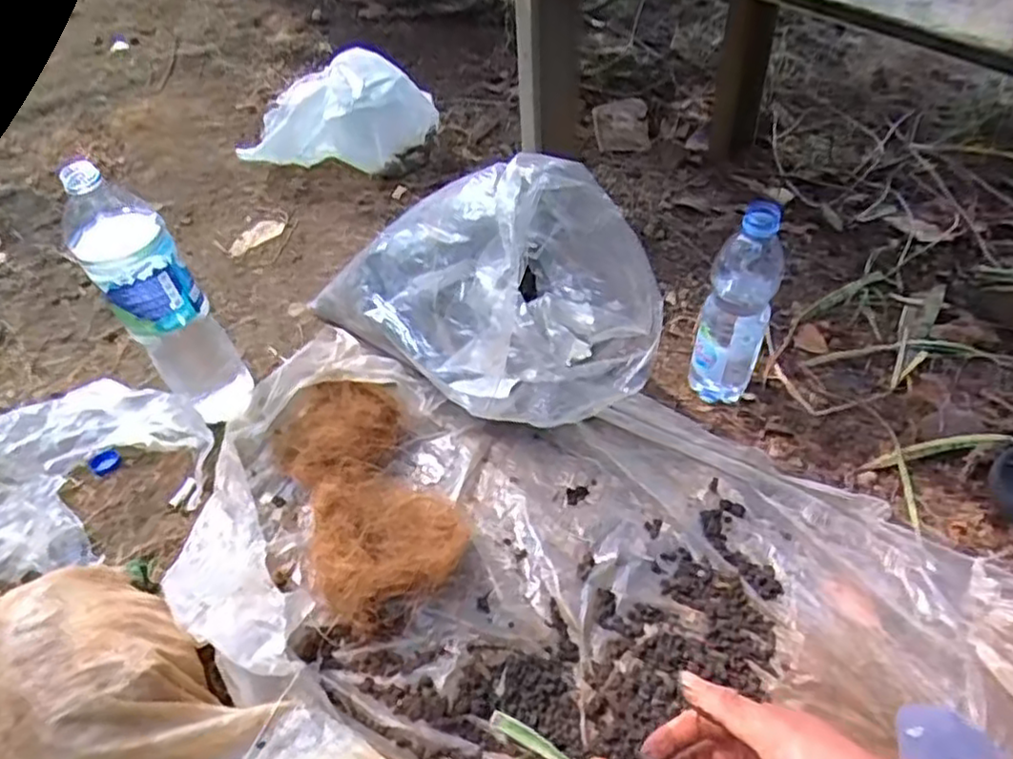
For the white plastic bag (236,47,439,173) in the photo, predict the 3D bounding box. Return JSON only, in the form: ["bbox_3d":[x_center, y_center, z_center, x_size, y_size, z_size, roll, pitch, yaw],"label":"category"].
[{"bbox_3d":[-0.276,-0.442,1.163,0.313,0.128,0.138,1,46,5],"label":"white plastic bag"}]

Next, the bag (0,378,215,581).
[{"bbox_3d":[-0.448,0.094,0.720,0.272,0.102,0.179,-28,51,-21],"label":"bag"}]

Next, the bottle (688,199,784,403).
[{"bbox_3d":[0.238,-0.070,0.729,0.061,0.223,0.056,-2,46,2],"label":"bottle"}]

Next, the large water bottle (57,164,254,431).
[{"bbox_3d":[-0.351,-0.068,0.731,0.069,0.307,0.081,19,51,21],"label":"large water bottle"}]

